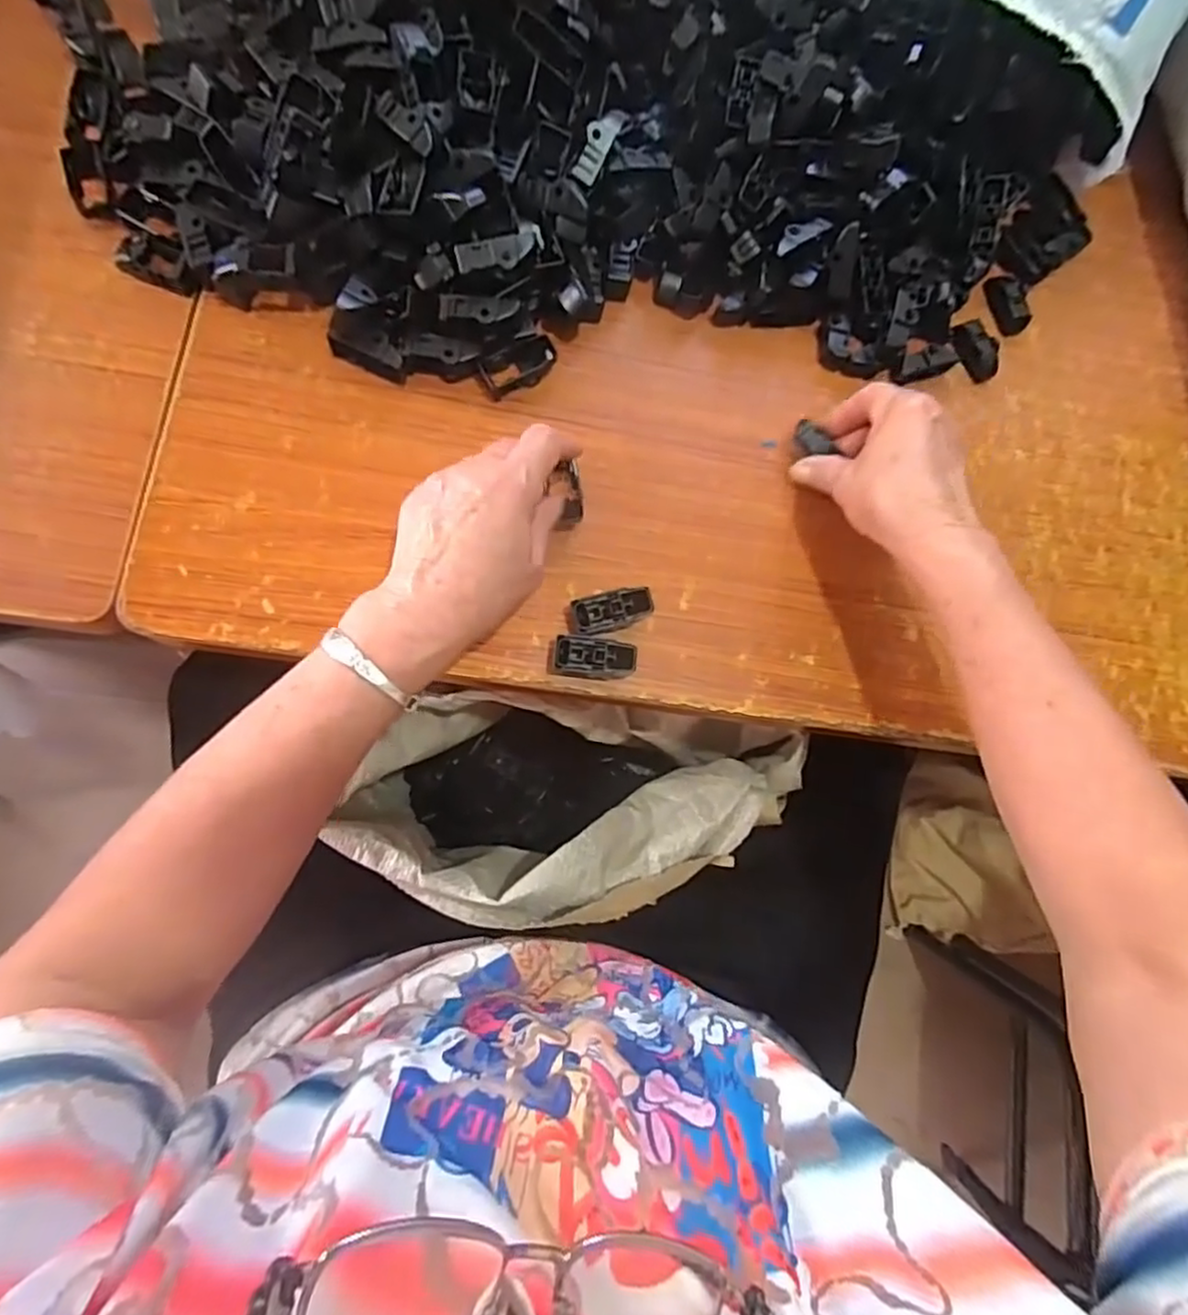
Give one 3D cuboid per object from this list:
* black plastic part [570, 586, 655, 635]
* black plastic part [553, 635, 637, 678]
[{"bbox_3d":[0.011,-0.029,0.427,0.050,0.022,0.022,-13,82,-10],"label":"black plastic part"},{"bbox_3d":[0.000,0.001,0.419,0.049,0.021,0.024,7,79,-7],"label":"black plastic part"}]

